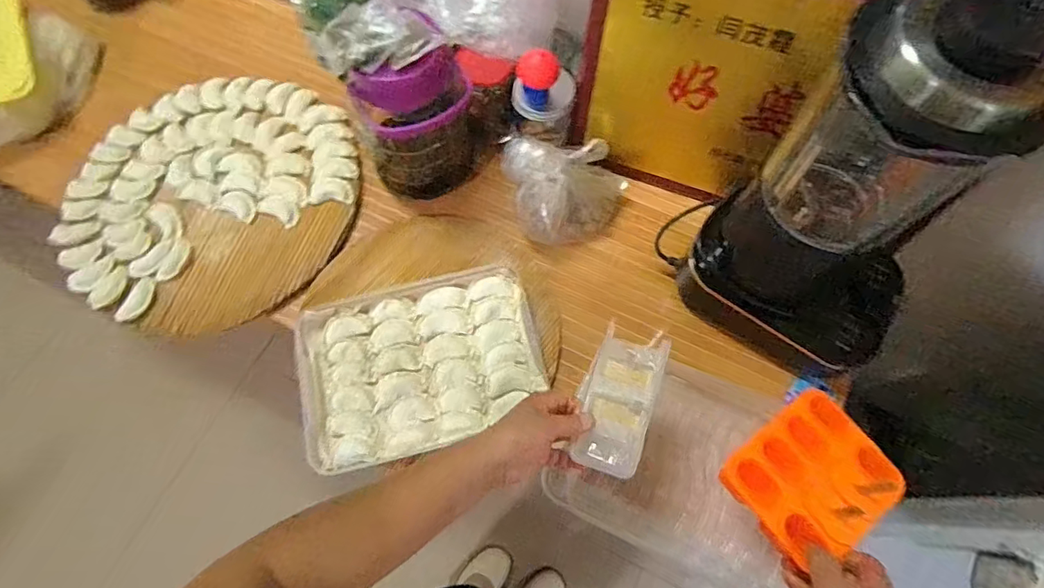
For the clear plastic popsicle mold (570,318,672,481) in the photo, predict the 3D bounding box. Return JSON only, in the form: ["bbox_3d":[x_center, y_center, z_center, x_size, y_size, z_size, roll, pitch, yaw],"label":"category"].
[{"bbox_3d":[0.097,0.106,0.529,0.072,0.024,0.146,19,70,10],"label":"clear plastic popsicle mold"}]

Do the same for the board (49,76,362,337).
[{"bbox_3d":[-0.471,-0.154,0.801,0.425,0.027,0.425,-1,68,2],"label":"board"}]

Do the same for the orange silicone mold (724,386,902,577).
[{"bbox_3d":[0.280,0.172,0.496,0.147,0.029,0.116,-34,70,-11],"label":"orange silicone mold"}]

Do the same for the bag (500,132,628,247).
[{"bbox_3d":[0.062,-0.158,0.721,0.167,0.110,0.136,-17,68,-5],"label":"bag"}]

